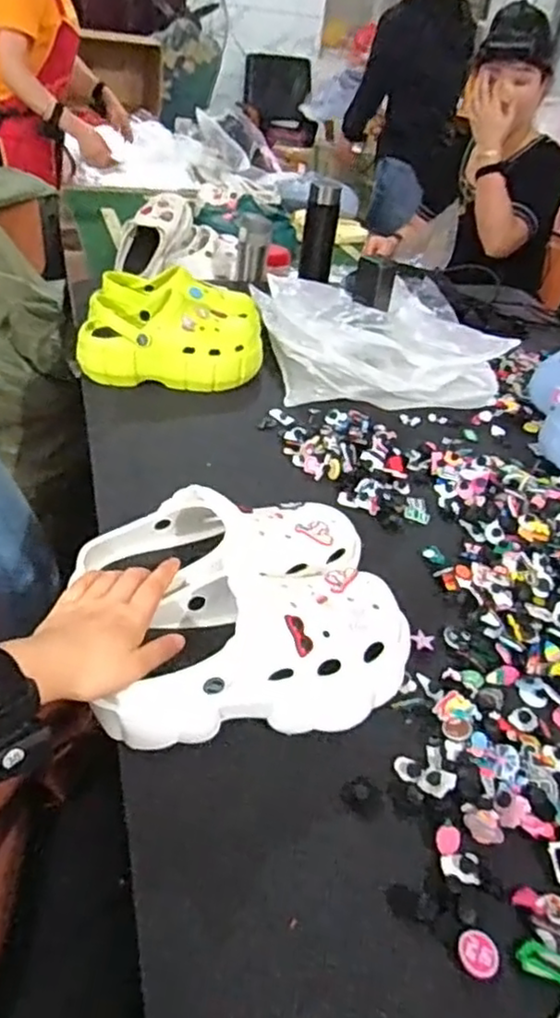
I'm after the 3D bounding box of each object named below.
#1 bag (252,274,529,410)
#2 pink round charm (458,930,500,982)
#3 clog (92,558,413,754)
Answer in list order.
[{"bbox_3d":[0.161,-0.309,1.099,0.351,0.089,0.379,-2,38,-13],"label":"bag"},{"bbox_3d":[0.124,0.277,0.415,0.025,0.004,0.026,5,37,-4],"label":"pink round charm"},{"bbox_3d":[-0.013,0.105,0.524,0.236,0.100,0.101,-5,38,-7],"label":"clog"}]

